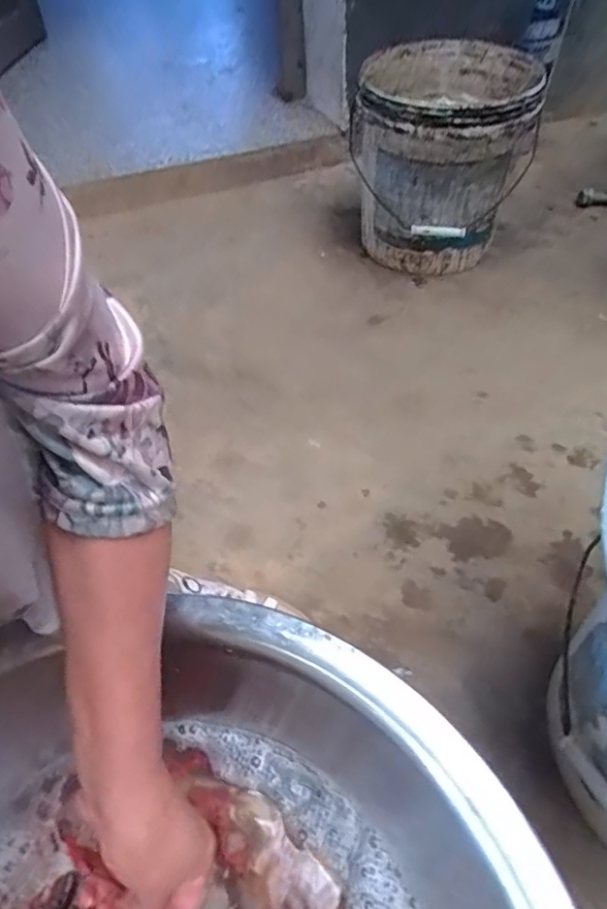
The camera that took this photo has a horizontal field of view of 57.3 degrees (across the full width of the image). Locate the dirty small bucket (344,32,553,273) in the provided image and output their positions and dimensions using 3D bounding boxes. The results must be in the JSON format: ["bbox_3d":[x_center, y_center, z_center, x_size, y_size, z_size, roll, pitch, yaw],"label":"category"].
[{"bbox_3d":[0.209,-0.453,0.867,0.237,0.261,0.286,11,52,11],"label":"dirty small bucket"}]

